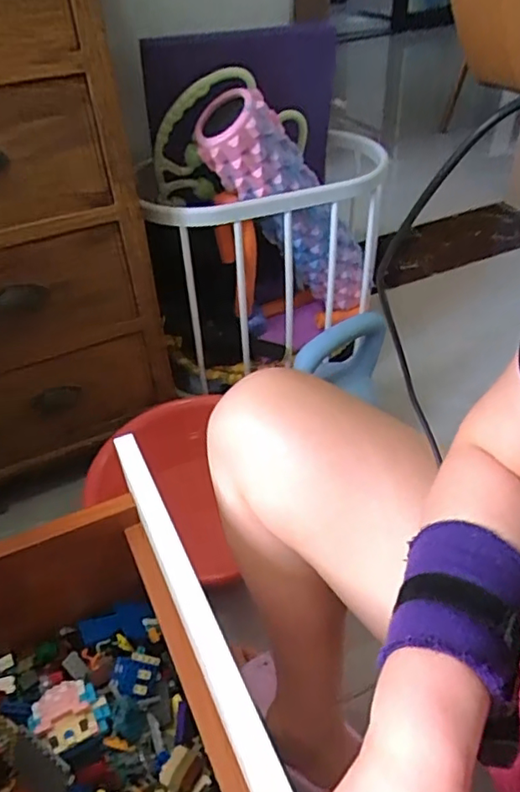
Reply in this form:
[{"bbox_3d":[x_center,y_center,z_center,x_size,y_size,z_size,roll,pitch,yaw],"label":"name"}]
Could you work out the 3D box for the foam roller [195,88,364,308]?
[{"bbox_3d":[0.057,-0.308,0.973,0.126,0.432,0.119,-44,48,4],"label":"foam roller"}]

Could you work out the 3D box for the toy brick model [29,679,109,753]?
[{"bbox_3d":[-0.180,0.296,0.543,0.062,0.024,0.060,-29,46,-22],"label":"toy brick model"}]

